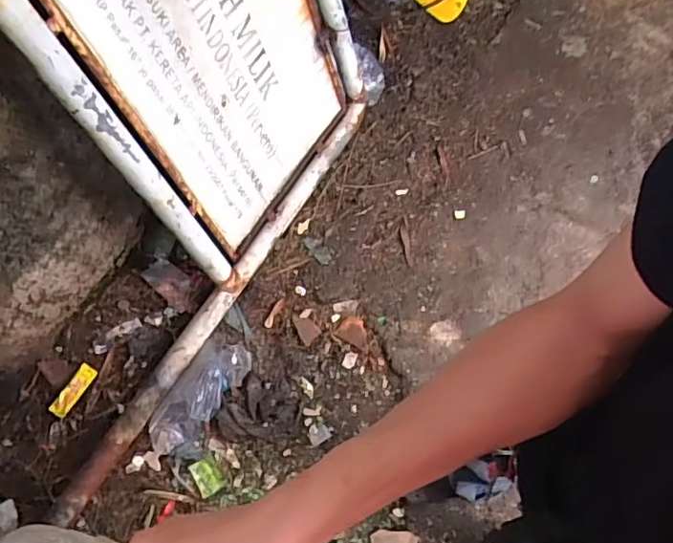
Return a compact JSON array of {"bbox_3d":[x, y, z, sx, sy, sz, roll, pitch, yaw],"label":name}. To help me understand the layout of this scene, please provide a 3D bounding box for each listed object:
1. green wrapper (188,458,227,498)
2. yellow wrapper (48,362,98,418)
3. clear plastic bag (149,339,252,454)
[{"bbox_3d":[-0.296,0.467,1.348,0.061,0.004,0.078,-27,81,-17],"label":"green wrapper"},{"bbox_3d":[-0.597,0.271,1.344,0.044,0.013,0.127,33,80,3],"label":"yellow wrapper"},{"bbox_3d":[-0.316,0.289,1.372,0.110,0.070,0.294,28,70,15],"label":"clear plastic bag"}]

